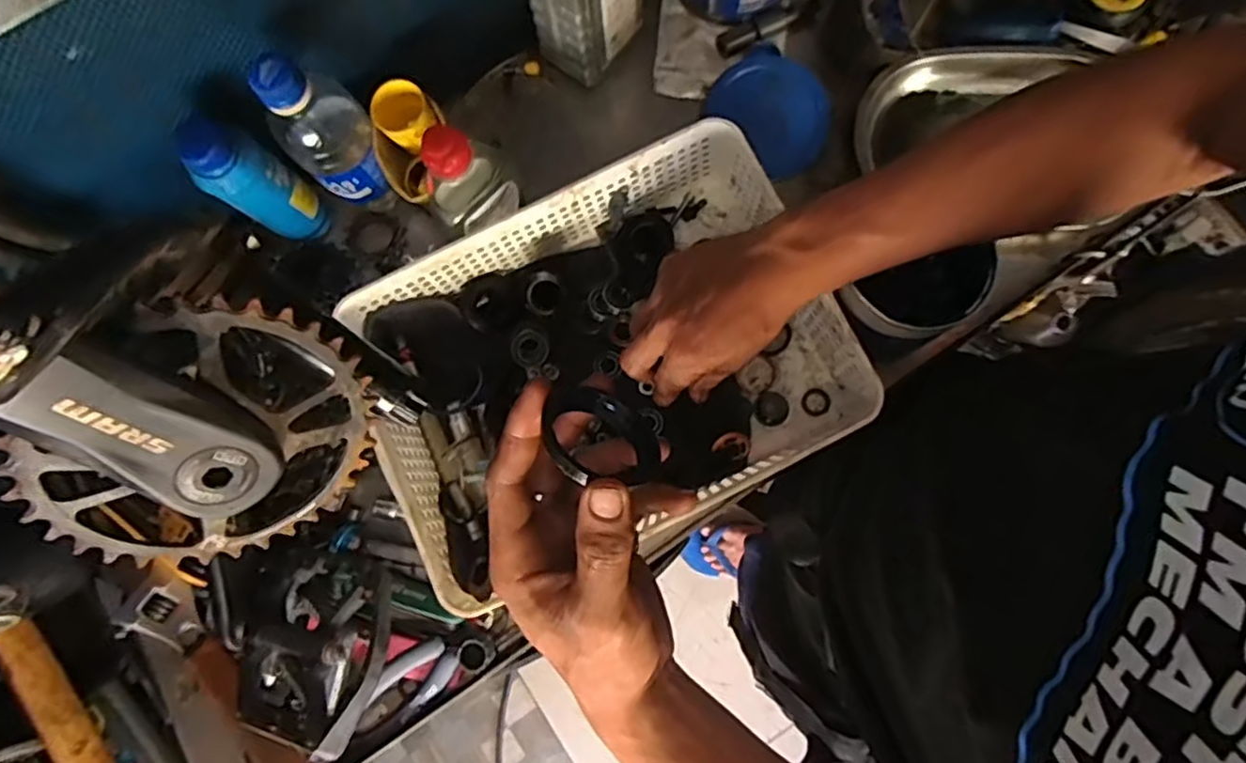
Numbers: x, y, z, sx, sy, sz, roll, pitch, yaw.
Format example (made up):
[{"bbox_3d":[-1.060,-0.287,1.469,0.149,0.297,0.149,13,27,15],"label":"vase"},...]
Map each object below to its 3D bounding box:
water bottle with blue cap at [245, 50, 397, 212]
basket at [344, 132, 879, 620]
[{"bbox_3d":[-0.210,-0.175,0.499,0.060,0.161,0.054,-38,81,-2],"label":"water bottle with blue cap"},{"bbox_3d":[-0.017,-0.013,0.509,0.326,0.089,0.246,-25,81,0],"label":"basket"}]

